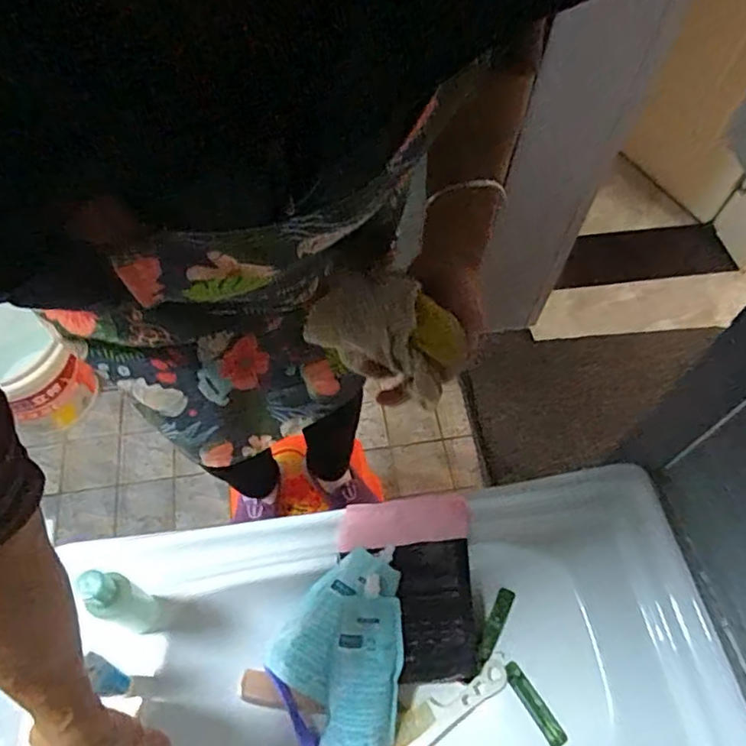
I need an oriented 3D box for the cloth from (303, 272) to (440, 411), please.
[{"bbox_3d":[0.009,-0.033,0.426,0.108,0.055,0.056,25,61,12],"label":"cloth"}]

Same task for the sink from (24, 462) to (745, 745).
[{"bbox_3d":[0.023,0.392,0.706,0.777,0.185,0.449,-7,60,-7],"label":"sink"}]

